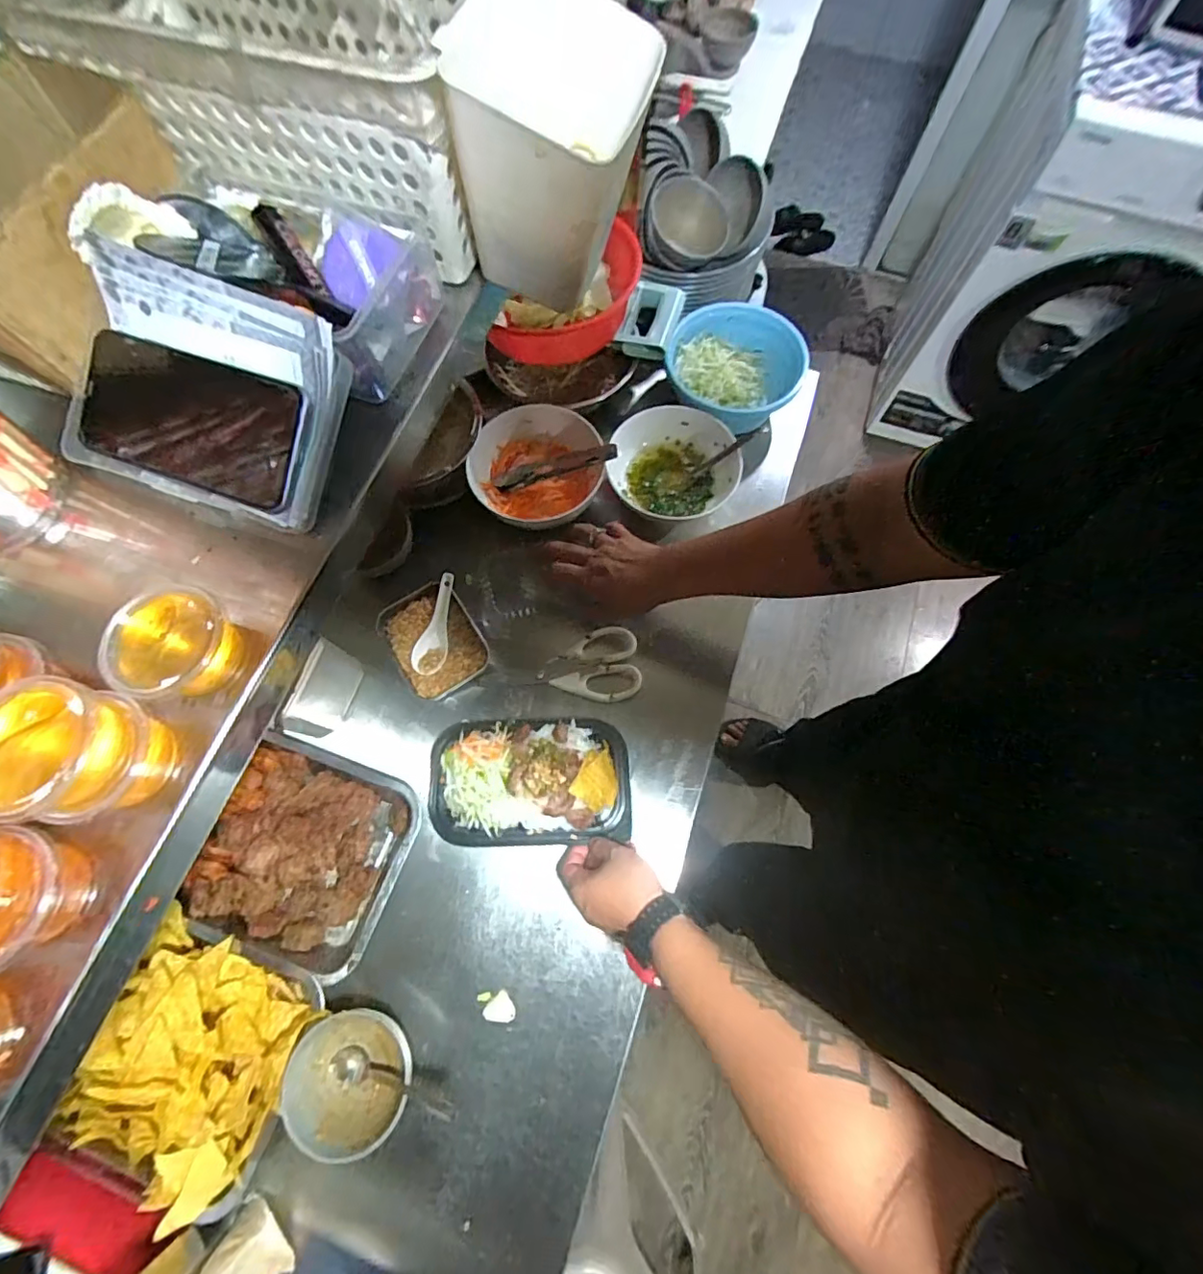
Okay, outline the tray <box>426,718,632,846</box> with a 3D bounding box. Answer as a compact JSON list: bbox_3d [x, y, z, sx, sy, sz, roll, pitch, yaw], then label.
[{"bbox_3d":[-0.082,0.161,0.610,0.222,0.048,0.138,0,72,0],"label":"tray"}]

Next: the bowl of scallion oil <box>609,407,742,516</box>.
[{"bbox_3d":[0.098,-0.233,0.732,0.170,0.066,0.138,16,73,6],"label":"bowl of scallion oil"}]

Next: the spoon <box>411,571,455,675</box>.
[{"bbox_3d":[-0.205,-0.017,0.675,0.037,0.019,0.126,13,87,5],"label":"spoon"}]

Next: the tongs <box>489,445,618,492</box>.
[{"bbox_3d":[-0.066,-0.223,0.710,0.178,0.026,0.027,-10,71,19],"label":"tongs"}]

